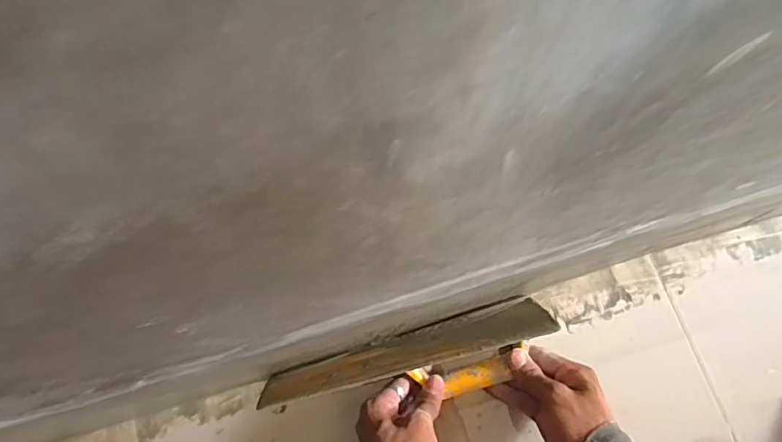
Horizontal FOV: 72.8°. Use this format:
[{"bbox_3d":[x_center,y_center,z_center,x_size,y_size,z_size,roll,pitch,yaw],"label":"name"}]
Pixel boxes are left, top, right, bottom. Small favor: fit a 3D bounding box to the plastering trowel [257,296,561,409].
[{"bbox_3d":[0.020,0.145,0.538,0.294,0.092,0.076,-14,74,2],"label":"plastering trowel"}]

